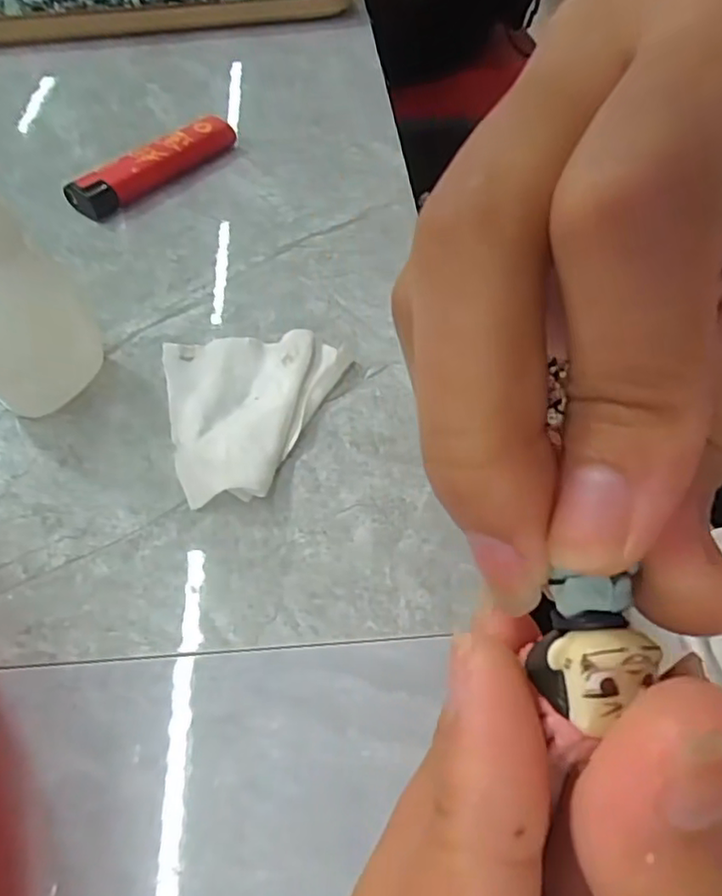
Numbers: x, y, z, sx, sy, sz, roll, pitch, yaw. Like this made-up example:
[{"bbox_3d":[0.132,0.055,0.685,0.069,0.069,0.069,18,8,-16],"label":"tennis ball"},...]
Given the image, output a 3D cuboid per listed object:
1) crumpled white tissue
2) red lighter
[{"bbox_3d":[-0.029,-0.013,0.190,0.055,0.010,0.064,-9,54,-10],"label":"crumpled white tissue"},{"bbox_3d":[-0.084,-0.118,0.263,0.018,0.013,0.076,34,58,20],"label":"red lighter"}]

